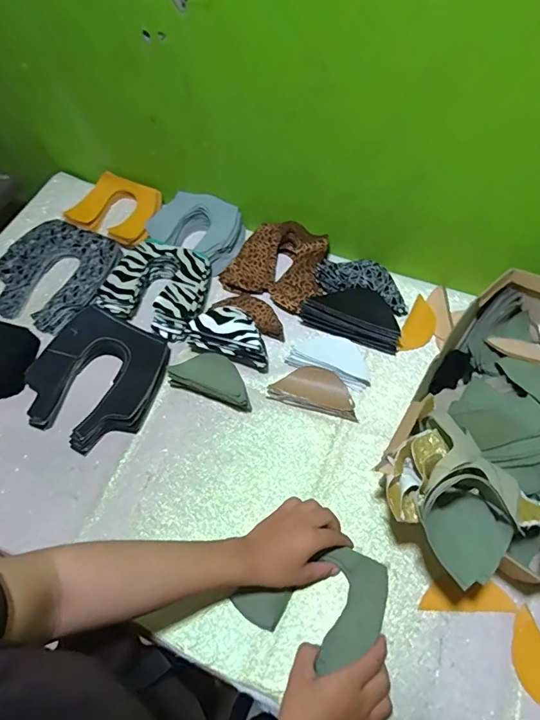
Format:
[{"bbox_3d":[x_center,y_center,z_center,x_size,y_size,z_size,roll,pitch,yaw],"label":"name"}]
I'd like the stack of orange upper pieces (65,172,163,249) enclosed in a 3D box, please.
[{"bbox_3d":[-0.282,-0.273,0.817,0.163,0.033,0.128,22,65,14],"label":"stack of orange upper pieces"}]

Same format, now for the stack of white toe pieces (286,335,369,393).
[{"bbox_3d":[0.093,-0.004,0.651,0.116,0.020,0.067,23,65,14],"label":"stack of white toe pieces"}]

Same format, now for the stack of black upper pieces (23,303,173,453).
[{"bbox_3d":[-0.253,0.026,0.649,0.183,0.043,0.188,25,66,15],"label":"stack of black upper pieces"}]

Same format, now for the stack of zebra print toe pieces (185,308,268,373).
[{"bbox_3d":[-0.056,-0.036,0.646,0.123,0.060,0.060,18,64,12],"label":"stack of zebra print toe pieces"}]

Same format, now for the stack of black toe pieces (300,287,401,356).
[{"bbox_3d":[0.128,-0.074,0.672,0.152,0.036,0.086,21,65,13],"label":"stack of black toe pieces"}]

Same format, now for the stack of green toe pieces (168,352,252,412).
[{"bbox_3d":[-0.080,0.028,0.630,0.124,0.058,0.055,24,65,14],"label":"stack of green toe pieces"}]

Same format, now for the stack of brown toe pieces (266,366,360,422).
[{"bbox_3d":[0.064,0.043,0.634,0.121,0.018,0.063,15,63,10],"label":"stack of brown toe pieces"}]

